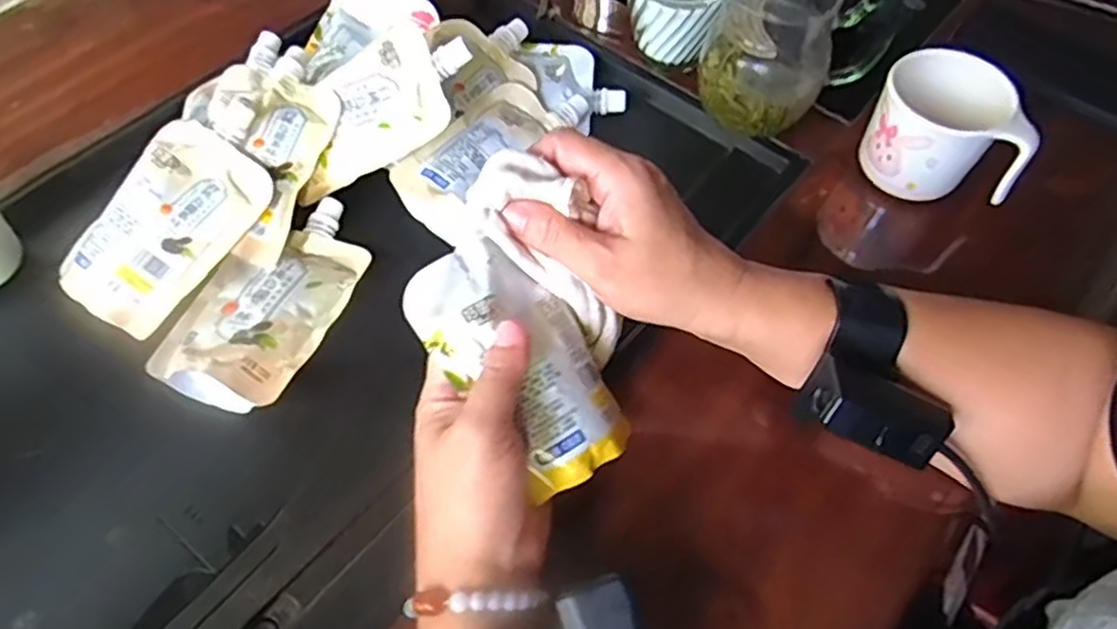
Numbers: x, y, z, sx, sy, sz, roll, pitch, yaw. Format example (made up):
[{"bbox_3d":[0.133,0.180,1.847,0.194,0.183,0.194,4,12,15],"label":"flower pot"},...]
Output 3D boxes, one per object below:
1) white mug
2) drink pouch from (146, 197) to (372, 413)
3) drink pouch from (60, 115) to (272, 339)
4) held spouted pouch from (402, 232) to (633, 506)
[{"bbox_3d":[0.249,-0.120,0.449,0.085,0.074,0.067,12,60,7],"label":"white mug"},{"bbox_3d":[-0.178,-0.015,0.429,0.084,0.030,0.147,17,60,10],"label":"drink pouch"},{"bbox_3d":[-0.243,-0.056,0.425,0.082,0.013,0.126,36,75,1],"label":"drink pouch"},{"bbox_3d":[-0.017,0.022,0.347,0.069,0.022,0.127,-39,91,-21],"label":"held spouted pouch"}]

